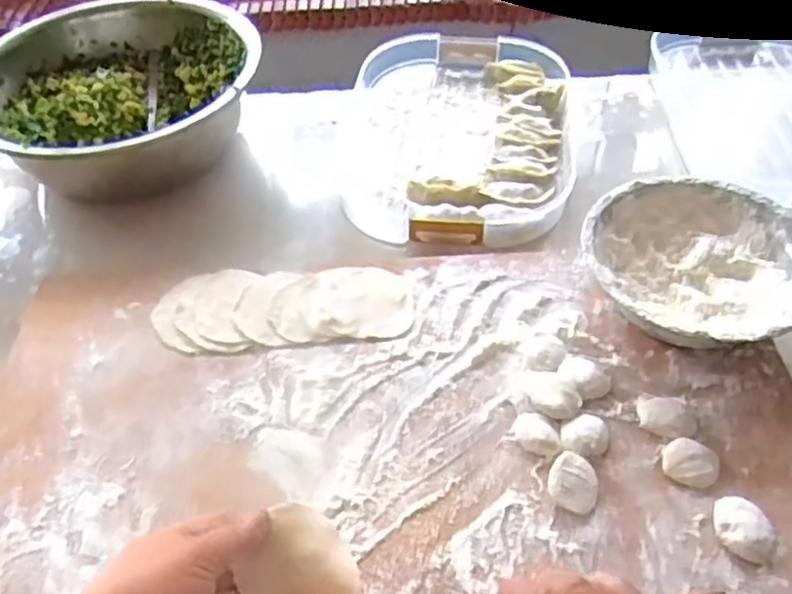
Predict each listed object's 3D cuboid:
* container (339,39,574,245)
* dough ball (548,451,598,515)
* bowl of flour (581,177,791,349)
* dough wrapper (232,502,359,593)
[{"bbox_3d":[0.063,-0.165,0.736,0.224,0.046,0.310,2,48,5],"label":"container"},{"bbox_3d":[0.112,0.116,0.456,0.030,0.010,0.037,13,50,14],"label":"dough ball"},{"bbox_3d":[0.221,-0.016,0.542,0.155,0.056,0.157,-2,48,2],"label":"bowl of flour"},{"bbox_3d":[-0.047,0.142,0.380,0.058,0.009,0.055,27,68,-2],"label":"dough wrapper"}]

